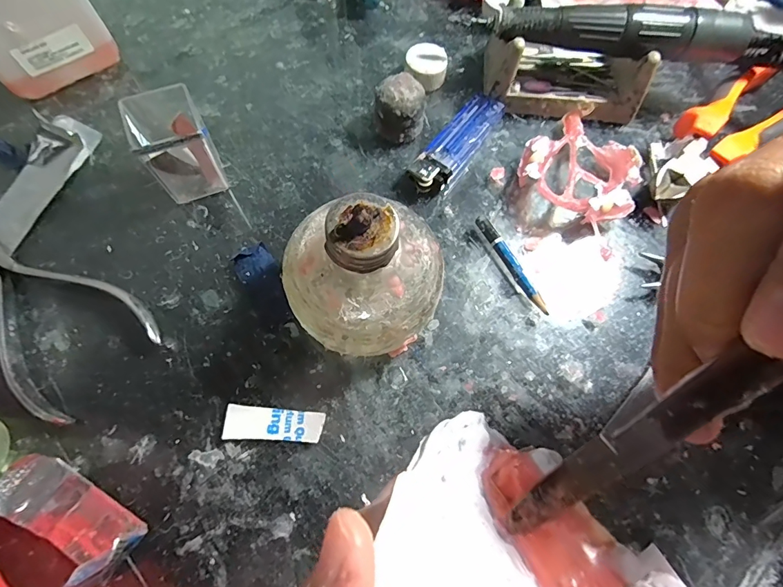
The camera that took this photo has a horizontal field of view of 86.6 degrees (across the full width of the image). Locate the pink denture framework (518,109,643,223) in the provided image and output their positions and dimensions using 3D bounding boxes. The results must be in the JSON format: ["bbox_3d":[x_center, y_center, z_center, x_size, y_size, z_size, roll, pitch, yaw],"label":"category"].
[{"bbox_3d":[0.115,-0.073,0.253,0.069,0.020,0.070,42,73,12],"label":"pink denture framework"}]

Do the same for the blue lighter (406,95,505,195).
[{"bbox_3d":[0.042,-0.094,0.262,0.026,0.014,0.083,32,71,9],"label":"blue lighter"}]

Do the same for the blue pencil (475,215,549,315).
[{"bbox_3d":[0.067,-0.017,0.236,0.007,0.009,0.065,-26,73,-12],"label":"blue pencil"}]

